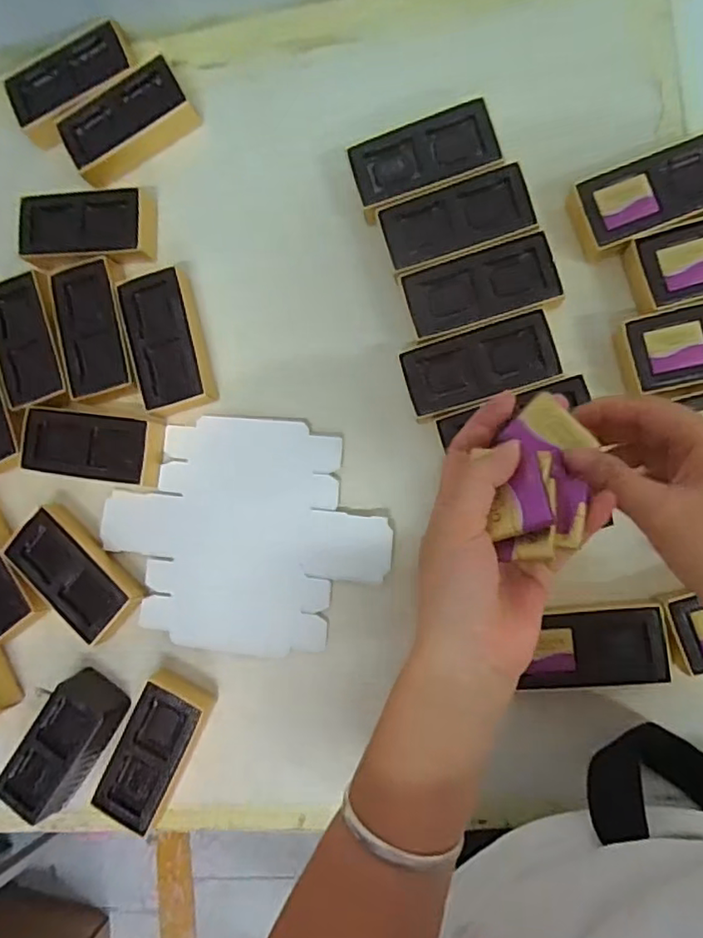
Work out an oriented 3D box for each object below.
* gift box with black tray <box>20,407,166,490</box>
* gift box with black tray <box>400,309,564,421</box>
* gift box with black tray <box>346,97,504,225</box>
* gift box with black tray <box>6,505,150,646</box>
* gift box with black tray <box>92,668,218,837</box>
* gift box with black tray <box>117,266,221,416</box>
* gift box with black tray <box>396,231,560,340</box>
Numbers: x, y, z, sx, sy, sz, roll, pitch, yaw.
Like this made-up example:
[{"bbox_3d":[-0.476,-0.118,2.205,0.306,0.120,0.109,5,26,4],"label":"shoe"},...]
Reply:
[{"bbox_3d":[-0.220,-0.018,0.508,0.113,0.034,0.056,7,89,9],"label":"gift box with black tray"},{"bbox_3d":[0.099,-0.079,0.467,0.111,0.039,0.055,-15,85,8],"label":"gift box with black tray"},{"bbox_3d":[0.057,-0.245,0.478,0.111,0.028,0.061,-19,85,8],"label":"gift box with black tray"},{"bbox_3d":[-0.234,0.089,0.506,0.113,0.028,0.059,43,94,9],"label":"gift box with black tray"},{"bbox_3d":[-0.159,0.229,0.486,0.053,0.029,0.115,25,91,9],"label":"gift box with black tray"},{"bbox_3d":[-0.154,-0.105,0.502,0.054,0.029,0.114,-16,85,8],"label":"gift box with black tray"},{"bbox_3d":[0.100,-0.137,0.465,0.111,0.026,0.057,-16,85,8],"label":"gift box with black tray"}]

